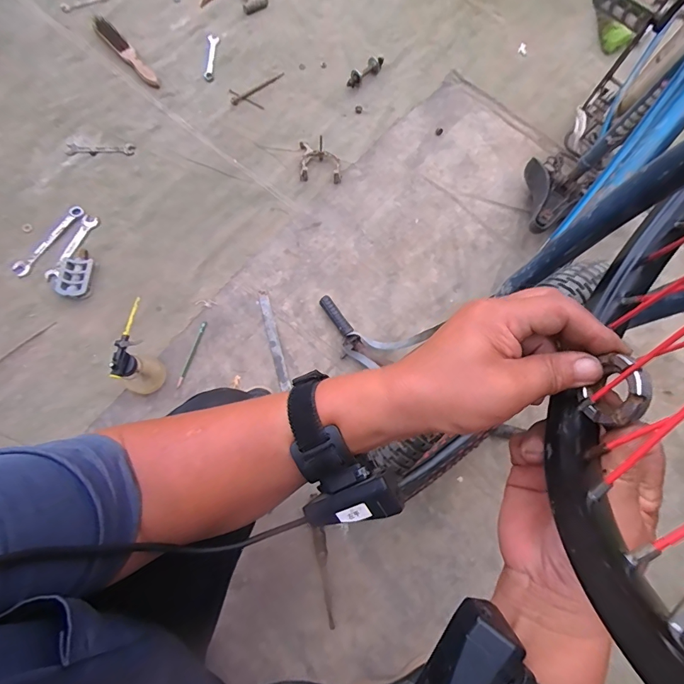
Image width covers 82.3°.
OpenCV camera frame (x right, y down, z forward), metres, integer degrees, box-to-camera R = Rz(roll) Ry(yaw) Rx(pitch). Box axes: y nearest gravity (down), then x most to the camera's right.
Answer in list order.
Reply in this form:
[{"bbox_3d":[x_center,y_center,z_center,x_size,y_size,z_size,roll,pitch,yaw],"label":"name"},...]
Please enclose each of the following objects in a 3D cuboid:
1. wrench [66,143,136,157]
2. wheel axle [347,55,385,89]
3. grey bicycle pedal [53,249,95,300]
[{"bbox_3d":[-0.608,-0.487,0.990,0.157,0.008,0.031,-6,94,-10],"label":"wrench"},{"bbox_3d":[0.067,-0.735,1.055,0.037,0.032,0.134,41,77,6],"label":"wheel axle"},{"bbox_3d":[-0.597,-0.154,0.890,0.073,0.035,0.118,16,75,0],"label":"grey bicycle pedal"}]

